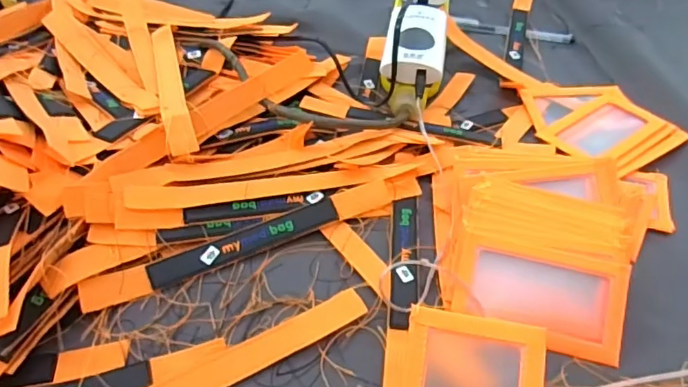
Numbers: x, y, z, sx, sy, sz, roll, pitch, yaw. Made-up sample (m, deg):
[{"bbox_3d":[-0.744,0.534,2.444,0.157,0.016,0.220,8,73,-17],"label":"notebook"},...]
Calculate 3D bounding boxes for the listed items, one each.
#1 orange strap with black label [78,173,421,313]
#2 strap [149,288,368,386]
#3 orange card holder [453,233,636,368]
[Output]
[{"bbox_3d":[-0.055,0.026,0.384,0.249,0.011,0.021,-19,50,-19],"label":"orange strap with black label"},{"bbox_3d":[-0.075,0.103,0.315,0.197,0.009,0.024,-24,51,-22],"label":"strap"},{"bbox_3d":[0.126,0.065,0.346,0.103,0.005,0.063,13,75,10],"label":"orange card holder"}]

